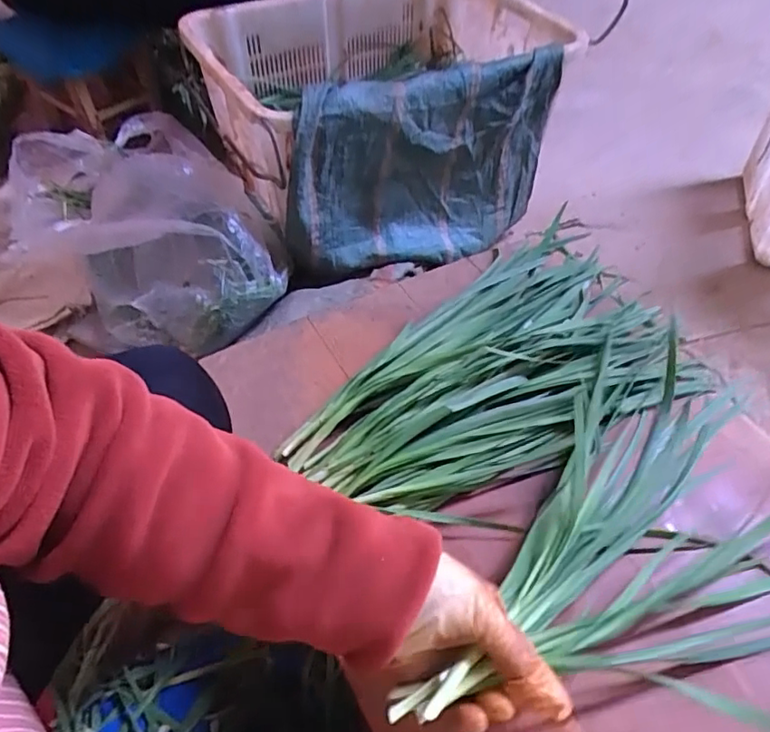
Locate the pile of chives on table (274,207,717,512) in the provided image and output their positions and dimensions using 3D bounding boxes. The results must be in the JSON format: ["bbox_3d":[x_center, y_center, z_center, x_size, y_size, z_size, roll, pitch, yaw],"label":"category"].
[{"bbox_3d":[0.096,-0.008,0.540,0.408,0.047,0.235,-23,53,-18],"label":"pile of chives on table"}]

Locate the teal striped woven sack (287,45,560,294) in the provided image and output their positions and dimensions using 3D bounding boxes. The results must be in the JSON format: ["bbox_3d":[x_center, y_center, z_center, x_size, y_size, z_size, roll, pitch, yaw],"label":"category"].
[{"bbox_3d":[0.077,-0.340,1.012,0.529,0.344,0.080,-22,55,-18],"label":"teal striped woven sack"}]

